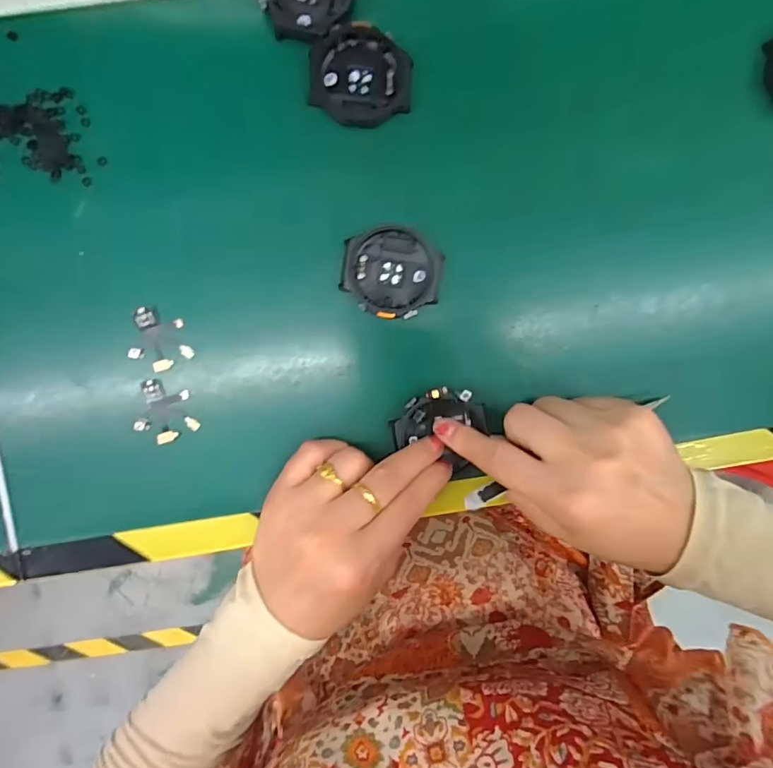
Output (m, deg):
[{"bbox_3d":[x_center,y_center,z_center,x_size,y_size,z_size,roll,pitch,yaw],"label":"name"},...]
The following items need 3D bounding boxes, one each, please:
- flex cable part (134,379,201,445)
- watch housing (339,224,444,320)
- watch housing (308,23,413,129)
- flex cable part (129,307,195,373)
[{"bbox_3d":[-0.120,0.016,0.257,0.033,0.004,0.033,11,93,-2],"label":"flex cable part"},{"bbox_3d":[0.003,-0.061,0.255,0.052,0.011,0.049,7,93,-2],"label":"watch housing"},{"bbox_3d":[-0.014,-0.164,0.249,0.054,0.006,0.050,5,93,-1],"label":"watch housing"},{"bbox_3d":[-0.122,-0.023,0.255,0.032,0.004,0.032,10,93,-2],"label":"flex cable part"}]

